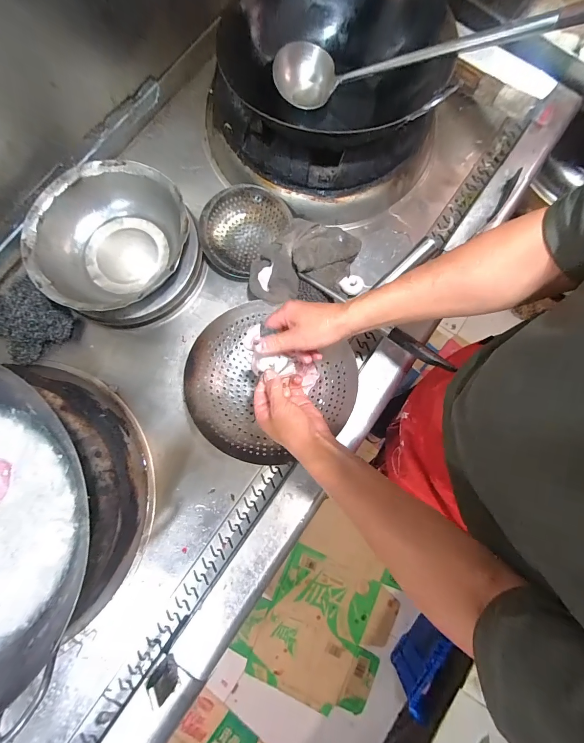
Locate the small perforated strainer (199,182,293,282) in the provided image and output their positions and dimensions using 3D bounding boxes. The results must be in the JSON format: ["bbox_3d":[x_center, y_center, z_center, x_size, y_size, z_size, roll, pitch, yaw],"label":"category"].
[{"bbox_3d":[-0.105,-0.294,0.679,0.169,0.053,0.198,20,80,3],"label":"small perforated strainer"}]

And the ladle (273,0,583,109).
[{"bbox_3d":[0.246,-0.582,0.569,0.572,0.095,0.111,10,79,23],"label":"ladle"}]

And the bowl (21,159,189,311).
[{"bbox_3d":[-0.339,-0.244,0.632,0.273,0.113,0.286,0,80,-1],"label":"bowl"}]

